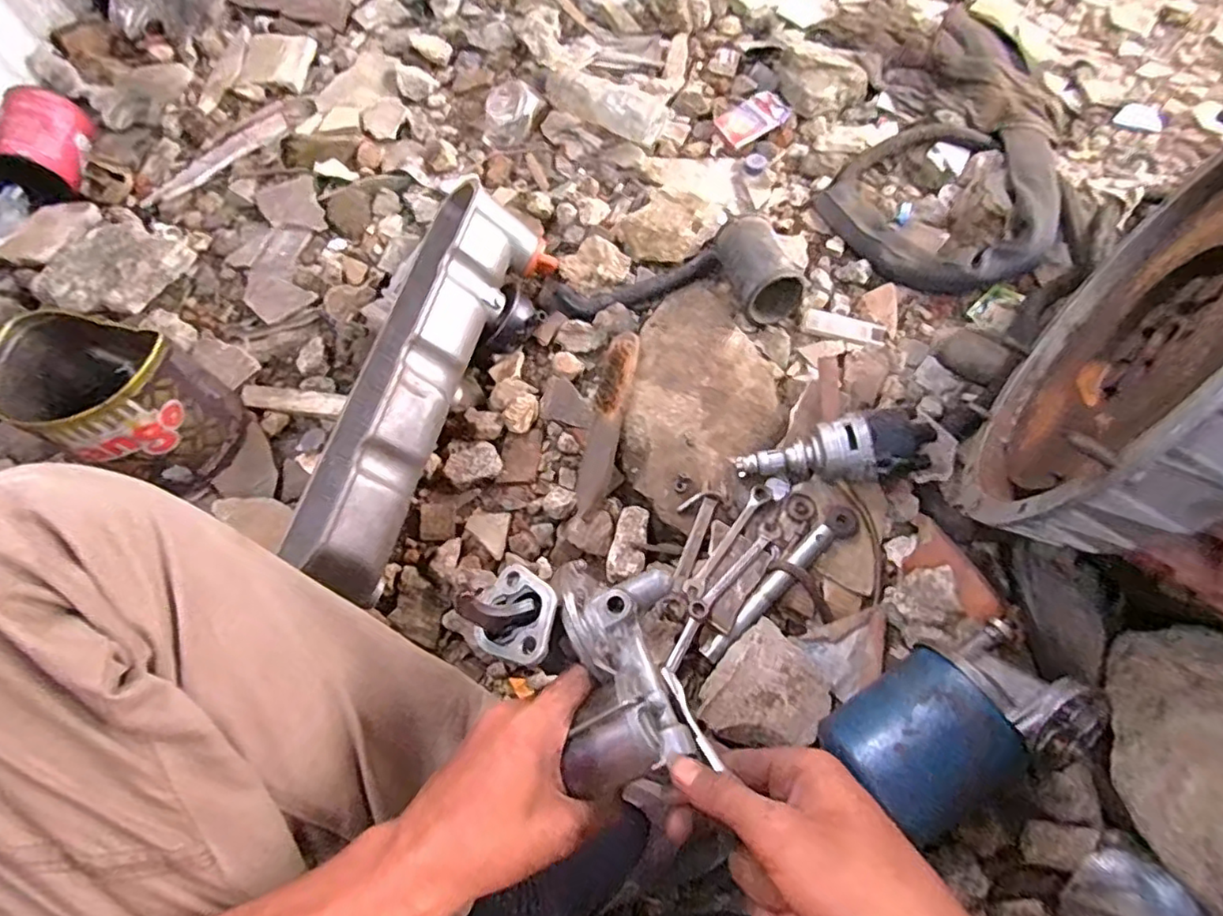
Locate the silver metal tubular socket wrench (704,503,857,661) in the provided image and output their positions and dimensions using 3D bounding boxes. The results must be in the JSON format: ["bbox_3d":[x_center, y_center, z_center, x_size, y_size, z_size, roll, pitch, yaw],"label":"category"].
[{"bbox_3d":[0.174,0.124,0.618,0.215,0.027,0.028,-38,71,-16],"label":"silver metal tubular socket wrench"}]

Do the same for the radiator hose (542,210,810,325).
[{"bbox_3d":[0.072,-0.222,0.770,0.323,0.077,0.129,-7,64,8],"label":"radiator hose"}]

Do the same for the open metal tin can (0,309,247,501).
[{"bbox_3d":[-0.510,-0.058,0.639,0.172,0.162,0.135,21,67,10],"label":"open metal tin can"}]

